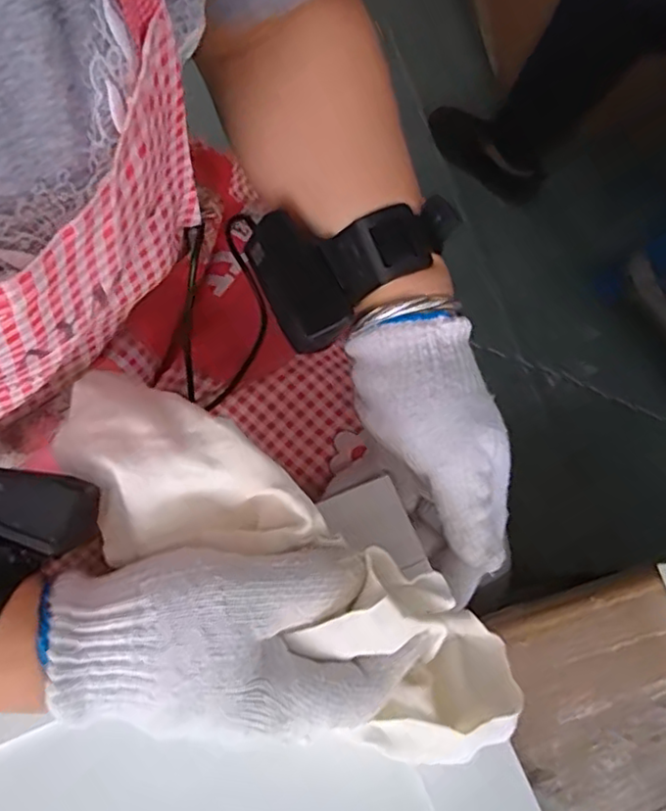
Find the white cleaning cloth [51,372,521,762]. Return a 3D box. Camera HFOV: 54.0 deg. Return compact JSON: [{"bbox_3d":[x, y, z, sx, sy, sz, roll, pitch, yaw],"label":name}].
[{"bbox_3d":[-0.028,0.068,0.277,0.238,0.048,0.073,39,75,1],"label":"white cleaning cloth"}]

